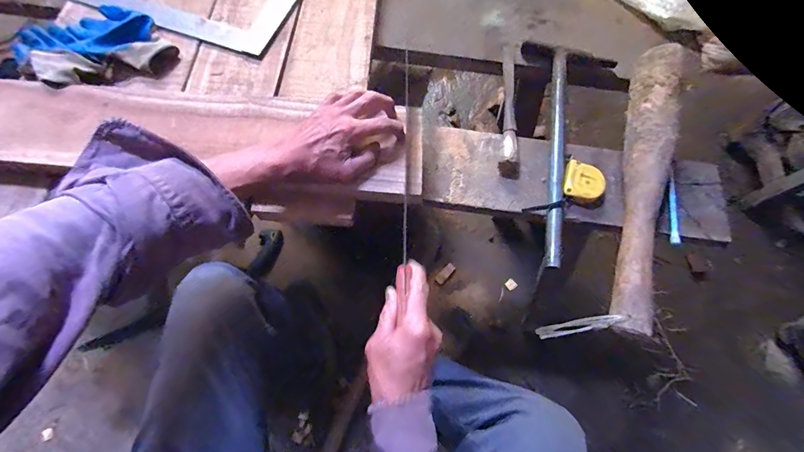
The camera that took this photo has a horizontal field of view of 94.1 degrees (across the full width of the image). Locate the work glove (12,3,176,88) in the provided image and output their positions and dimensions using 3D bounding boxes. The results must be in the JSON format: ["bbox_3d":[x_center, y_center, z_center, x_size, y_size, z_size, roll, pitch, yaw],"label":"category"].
[{"bbox_3d":[-0.469,-0.275,0.558,0.212,0.050,0.168,36,72,11],"label":"work glove"}]

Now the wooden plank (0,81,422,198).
[{"bbox_3d":[-0.307,-0.126,0.499,0.662,0.029,0.136,6,68,1],"label":"wooden plank"}]

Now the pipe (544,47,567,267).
[{"bbox_3d":[0.236,-0.118,0.570,0.022,0.016,0.382,11,69,3],"label":"pipe"}]

